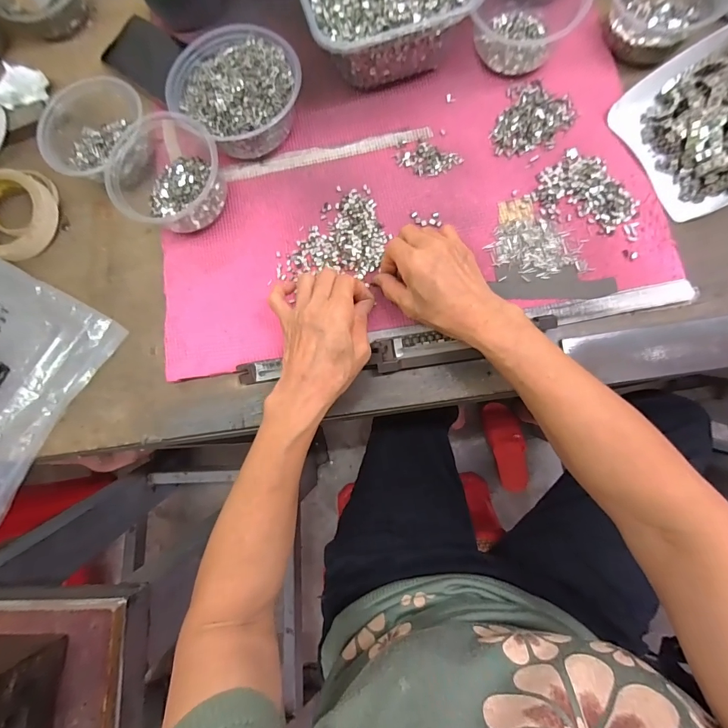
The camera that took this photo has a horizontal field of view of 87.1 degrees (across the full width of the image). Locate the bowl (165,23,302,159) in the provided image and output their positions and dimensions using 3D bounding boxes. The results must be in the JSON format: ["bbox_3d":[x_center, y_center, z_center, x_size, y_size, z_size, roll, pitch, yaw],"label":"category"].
[{"bbox_3d":[-0.135,-0.290,0.415,0.132,0.061,0.130,-1,79,4],"label":"bowl"}]

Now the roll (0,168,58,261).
[{"bbox_3d":[-0.410,-0.171,0.442,0.098,0.029,0.095,-1,79,4],"label":"roll"}]

